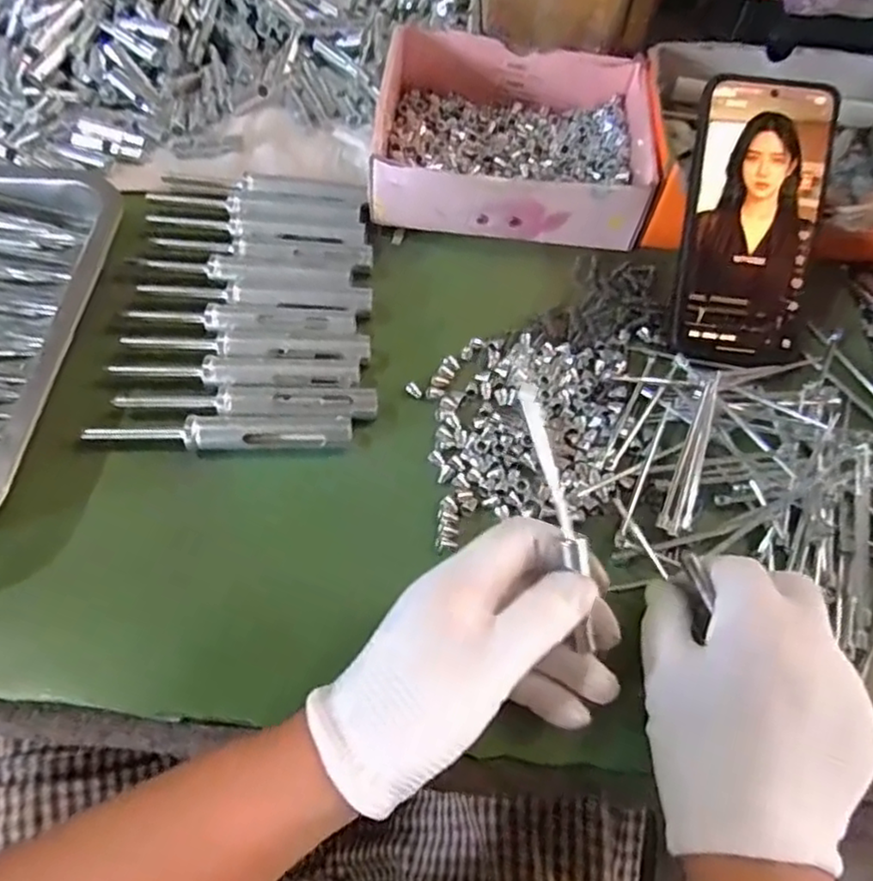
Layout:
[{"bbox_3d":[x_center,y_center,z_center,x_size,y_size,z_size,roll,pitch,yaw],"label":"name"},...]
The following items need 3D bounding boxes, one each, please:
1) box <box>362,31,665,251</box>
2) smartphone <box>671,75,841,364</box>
[{"bbox_3d":[0.052,-0.207,0.449,0.172,0.052,0.139,6,63,1],"label":"box"},{"bbox_3d":[0.186,-0.127,0.390,0.076,0.007,0.157,6,97,1],"label":"smartphone"}]

